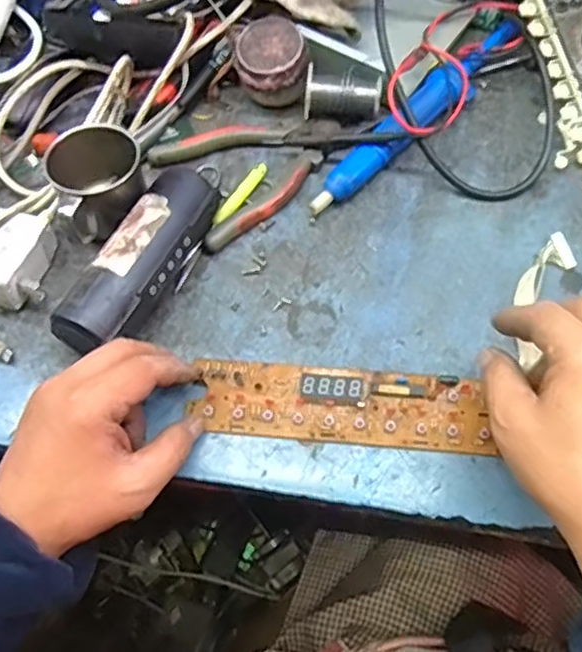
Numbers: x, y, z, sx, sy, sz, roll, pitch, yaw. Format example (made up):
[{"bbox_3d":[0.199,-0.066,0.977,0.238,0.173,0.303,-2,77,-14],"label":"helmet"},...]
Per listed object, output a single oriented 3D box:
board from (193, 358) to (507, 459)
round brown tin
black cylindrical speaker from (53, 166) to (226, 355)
[{"bbox_3d":[0.033,0.053,0.433,0.192,0.015,0.049,5,60,4],"label":"board"},{"bbox_3d":[-0.014,-0.226,0.558,0.059,0.047,0.057,-1,60,1],"label":"round brown tin"},{"bbox_3d":[-0.102,-0.047,0.468,0.047,0.053,0.157,23,63,14],"label":"black cylindrical speaker"}]

